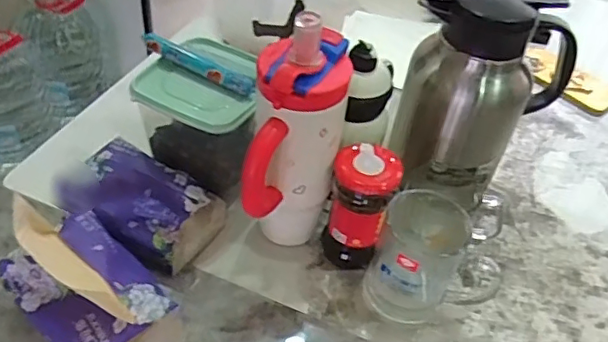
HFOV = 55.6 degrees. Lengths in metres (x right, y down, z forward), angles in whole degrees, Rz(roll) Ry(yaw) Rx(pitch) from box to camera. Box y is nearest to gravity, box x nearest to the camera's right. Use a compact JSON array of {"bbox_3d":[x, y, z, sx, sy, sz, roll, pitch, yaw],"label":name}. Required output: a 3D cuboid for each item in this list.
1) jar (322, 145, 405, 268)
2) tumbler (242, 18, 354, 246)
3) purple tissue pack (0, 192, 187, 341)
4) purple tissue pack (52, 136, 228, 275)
[{"bbox_3d":[0.056,0.042,0.600,0.062,0.140,0.056,19,47,12],"label":"jar"},{"bbox_3d":[-0.009,-0.020,0.563,0.082,0.245,0.120,10,46,4],"label":"tumbler"},{"bbox_3d":[-0.189,0.100,0.508,0.099,0.129,0.149,-33,57,-32],"label":"purple tissue pack"},{"bbox_3d":[-0.169,0.036,0.617,0.155,0.073,0.100,22,48,15],"label":"purple tissue pack"}]

